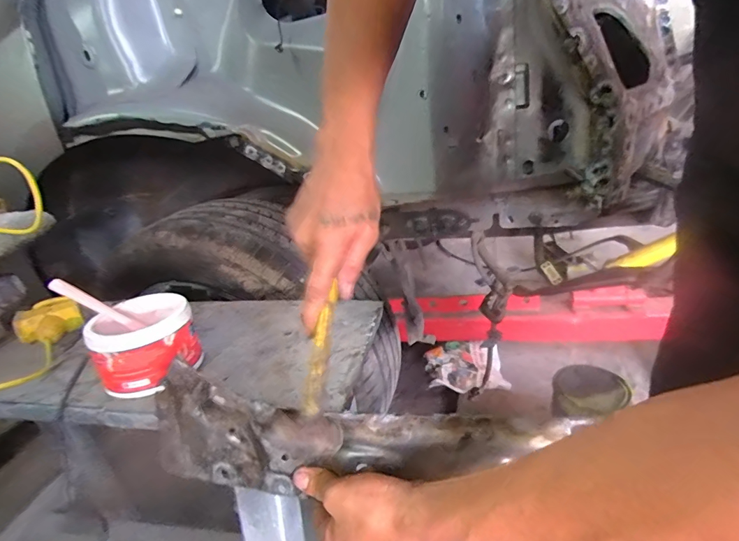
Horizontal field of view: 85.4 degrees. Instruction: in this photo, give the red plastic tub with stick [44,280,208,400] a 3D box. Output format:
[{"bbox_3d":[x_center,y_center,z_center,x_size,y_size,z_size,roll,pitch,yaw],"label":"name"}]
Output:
[{"bbox_3d":[-0.265,0.066,0.460,0.107,0.104,0.116,-28,31,-33],"label":"red plastic tub with stick"}]

